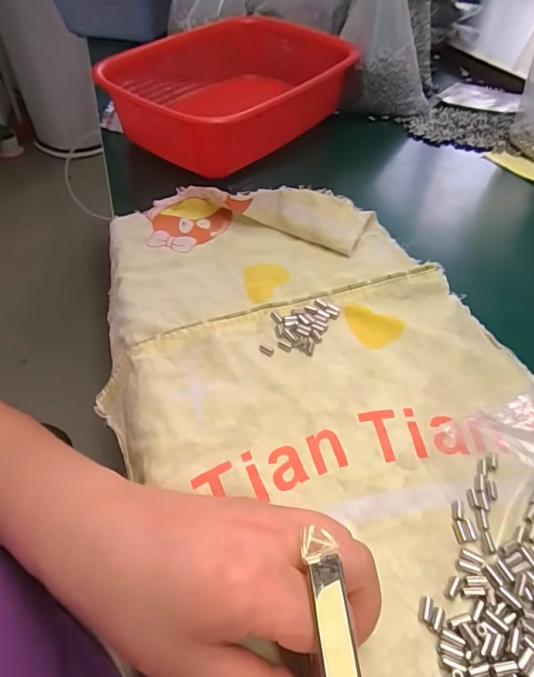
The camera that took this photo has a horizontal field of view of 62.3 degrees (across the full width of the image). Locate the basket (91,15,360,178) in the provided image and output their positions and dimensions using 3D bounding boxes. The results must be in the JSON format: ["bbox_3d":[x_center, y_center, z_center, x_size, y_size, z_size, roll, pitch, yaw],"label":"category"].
[{"bbox_3d":[-0.033,-0.324,0.567,0.252,0.092,0.317,32,56,27],"label":"basket"}]

